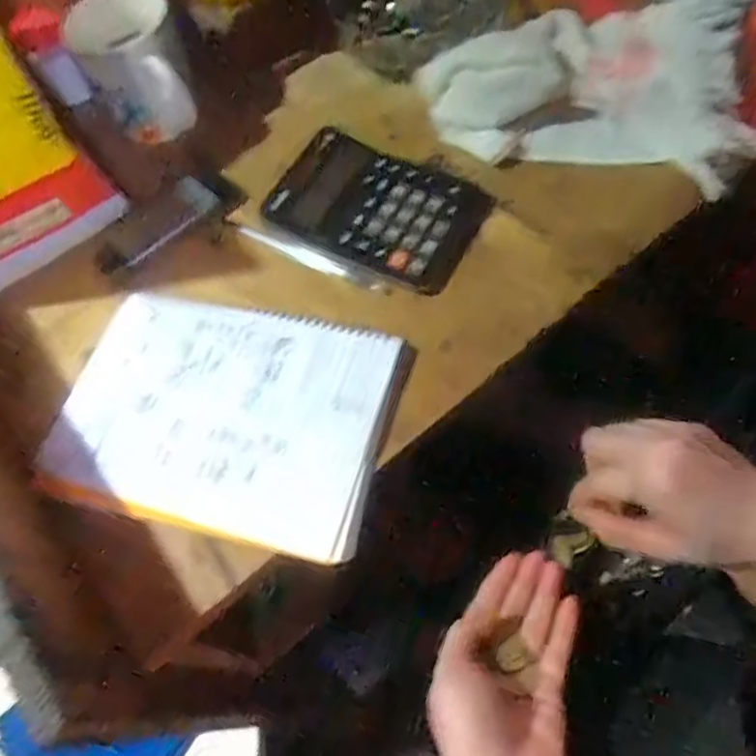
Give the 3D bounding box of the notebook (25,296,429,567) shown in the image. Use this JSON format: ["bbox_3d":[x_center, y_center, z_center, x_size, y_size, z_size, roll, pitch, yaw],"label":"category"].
[{"bbox_3d":[-0.098,0.022,0.387,0.207,0.019,0.148,12,68,8],"label":"notebook"}]

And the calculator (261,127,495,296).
[{"bbox_3d":[0.000,-0.127,0.452,0.147,0.021,0.094,24,67,19],"label":"calculator"}]

